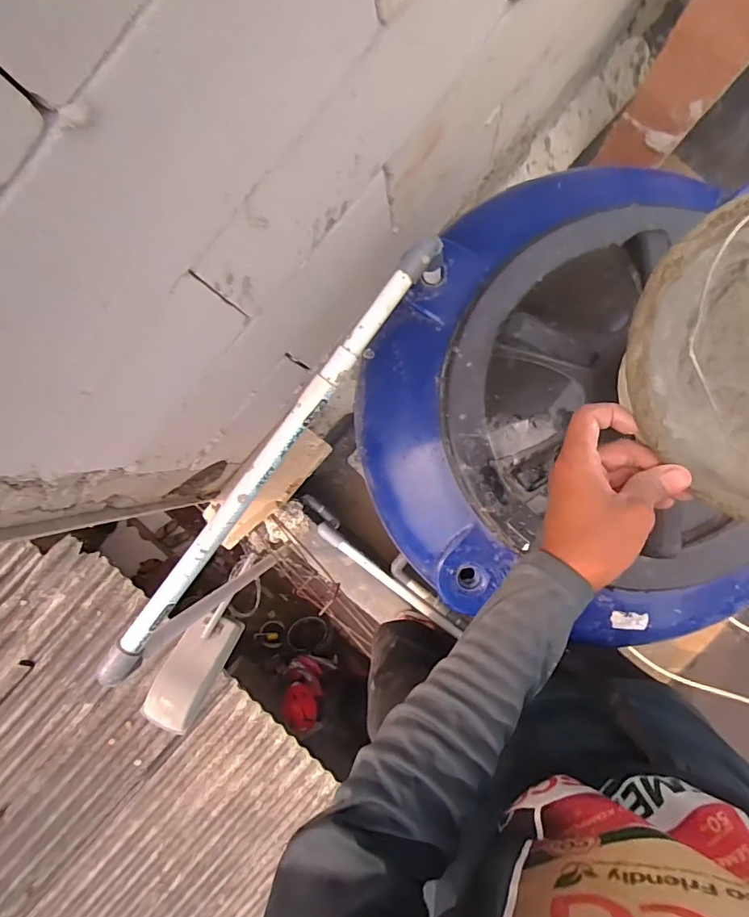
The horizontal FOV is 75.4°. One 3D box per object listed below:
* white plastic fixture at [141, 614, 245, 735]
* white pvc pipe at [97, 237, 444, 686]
[{"bbox_3d":[-0.500,0.577,1.335,0.145,0.082,0.310,28,64,5],"label":"white plastic fixture"},{"bbox_3d":[-0.129,0.010,0.568,0.030,0.028,0.642,37,94,5],"label":"white pvc pipe"}]

